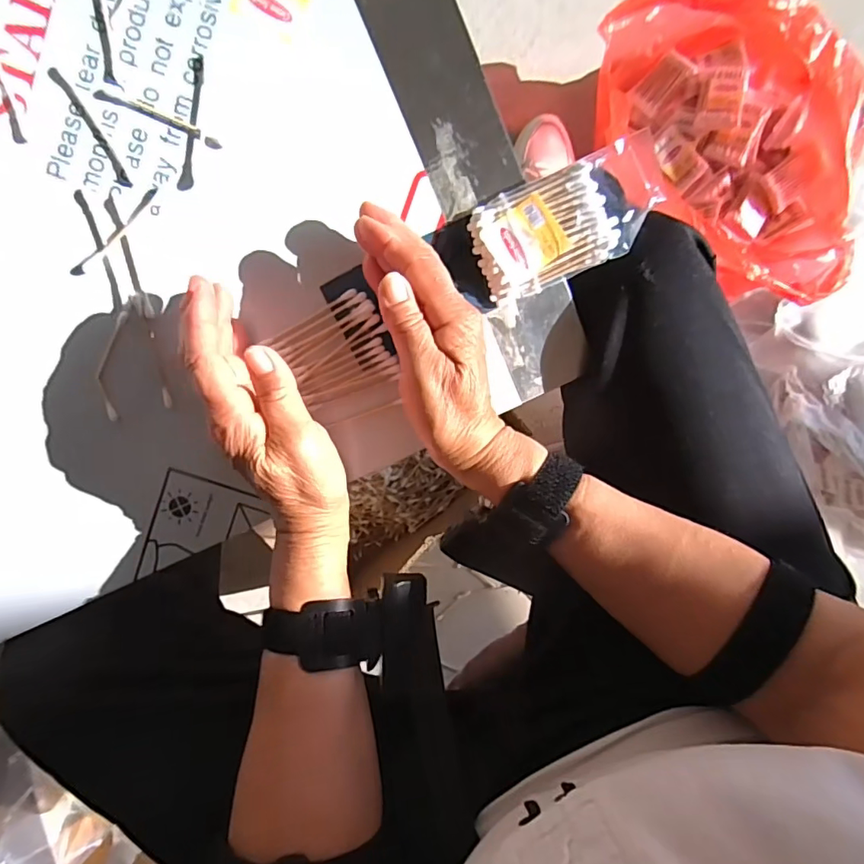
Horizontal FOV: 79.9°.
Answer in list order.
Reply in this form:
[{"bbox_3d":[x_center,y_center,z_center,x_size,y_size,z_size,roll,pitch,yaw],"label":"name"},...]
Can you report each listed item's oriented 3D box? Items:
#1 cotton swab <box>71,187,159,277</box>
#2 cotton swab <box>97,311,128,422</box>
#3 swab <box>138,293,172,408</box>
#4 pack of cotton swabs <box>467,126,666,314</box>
[{"bbox_3d":[-0.192,-0.121,0.313,0.006,0.004,0.071,44,93,-9],"label":"cotton swab"},{"bbox_3d":[-0.203,-0.042,0.324,0.014,0.004,0.069,9,98,-5],"label":"cotton swab"},{"bbox_3d":[-0.174,-0.051,0.325,0.008,0.004,0.071,-10,99,-2],"label":"swab"},{"bbox_3d":[0.085,-0.131,0.323,0.118,0.019,0.062,-23,99,0],"label":"pack of cotton swabs"}]

